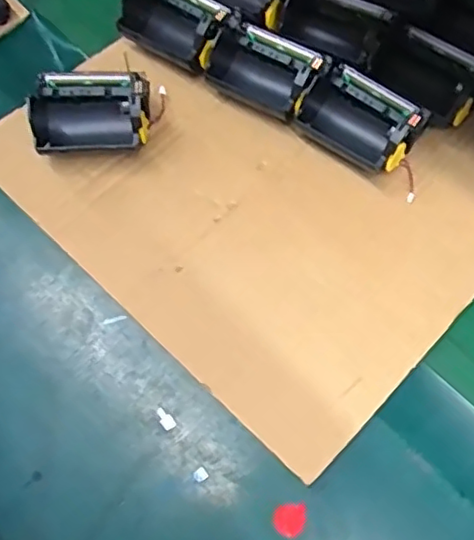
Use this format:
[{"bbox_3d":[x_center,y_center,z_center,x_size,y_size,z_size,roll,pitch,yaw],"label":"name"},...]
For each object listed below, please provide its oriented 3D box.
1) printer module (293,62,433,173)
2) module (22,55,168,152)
[{"bbox_3d":[0.081,-0.100,0.405,0.074,0.036,0.060,40,75,15],"label":"printer module"},{"bbox_3d":[-0.090,-0.099,0.398,0.084,0.040,0.053,-4,69,0],"label":"module"}]

